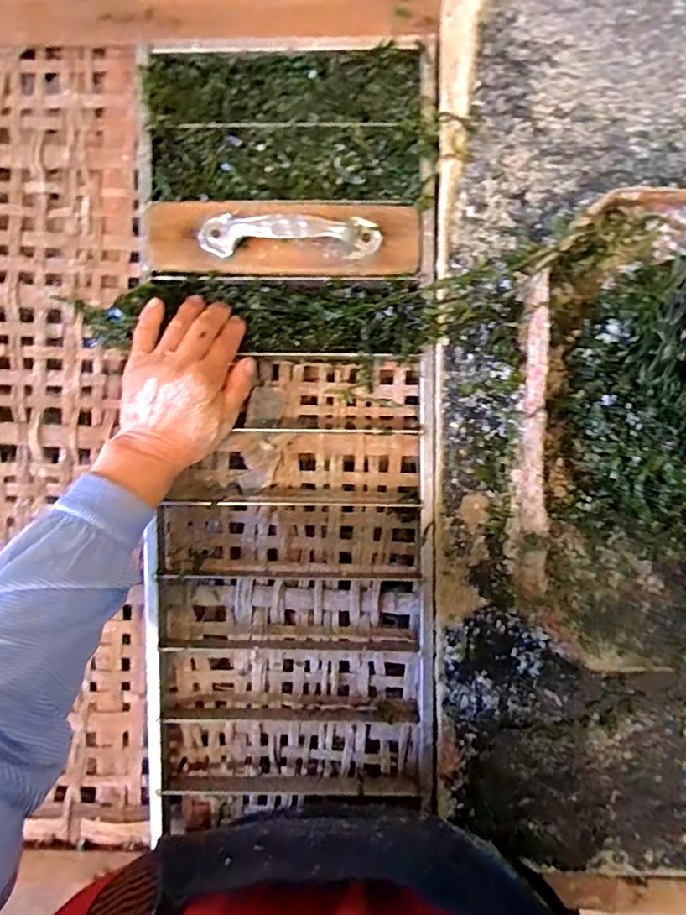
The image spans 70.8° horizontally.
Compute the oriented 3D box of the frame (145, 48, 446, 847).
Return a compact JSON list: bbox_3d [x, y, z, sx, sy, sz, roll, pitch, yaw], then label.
[{"bbox_3d":[-0.039,-0.006,0.416,0.248,0.038,0.662,1,92,1],"label":"frame"}]

